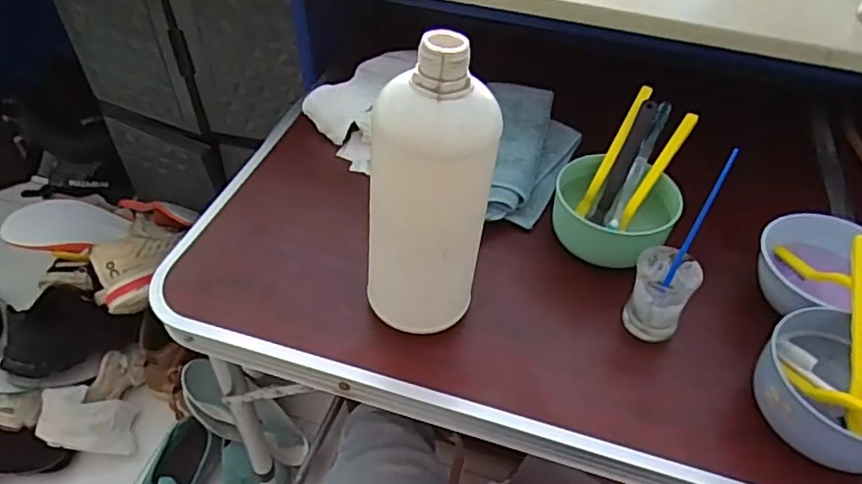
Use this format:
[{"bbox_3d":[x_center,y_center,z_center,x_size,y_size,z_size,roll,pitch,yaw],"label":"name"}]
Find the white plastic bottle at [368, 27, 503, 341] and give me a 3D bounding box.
[{"bbox_3d":[-0.004,-0.029,0.417,0.078,0.215,0.077,20,49,16],"label":"white plastic bottle"}]

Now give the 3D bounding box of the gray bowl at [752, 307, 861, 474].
[{"bbox_3d":[0.290,0.100,0.426,0.105,0.052,0.112,1,47,-2],"label":"gray bowl"}]

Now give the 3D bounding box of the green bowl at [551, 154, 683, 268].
[{"bbox_3d":[0.165,-0.026,0.545,0.111,0.047,0.093,20,49,16],"label":"green bowl"}]

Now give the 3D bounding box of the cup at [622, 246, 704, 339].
[{"bbox_3d":[0.186,0.043,0.485,0.046,0.066,0.047,1,47,-2],"label":"cup"}]

